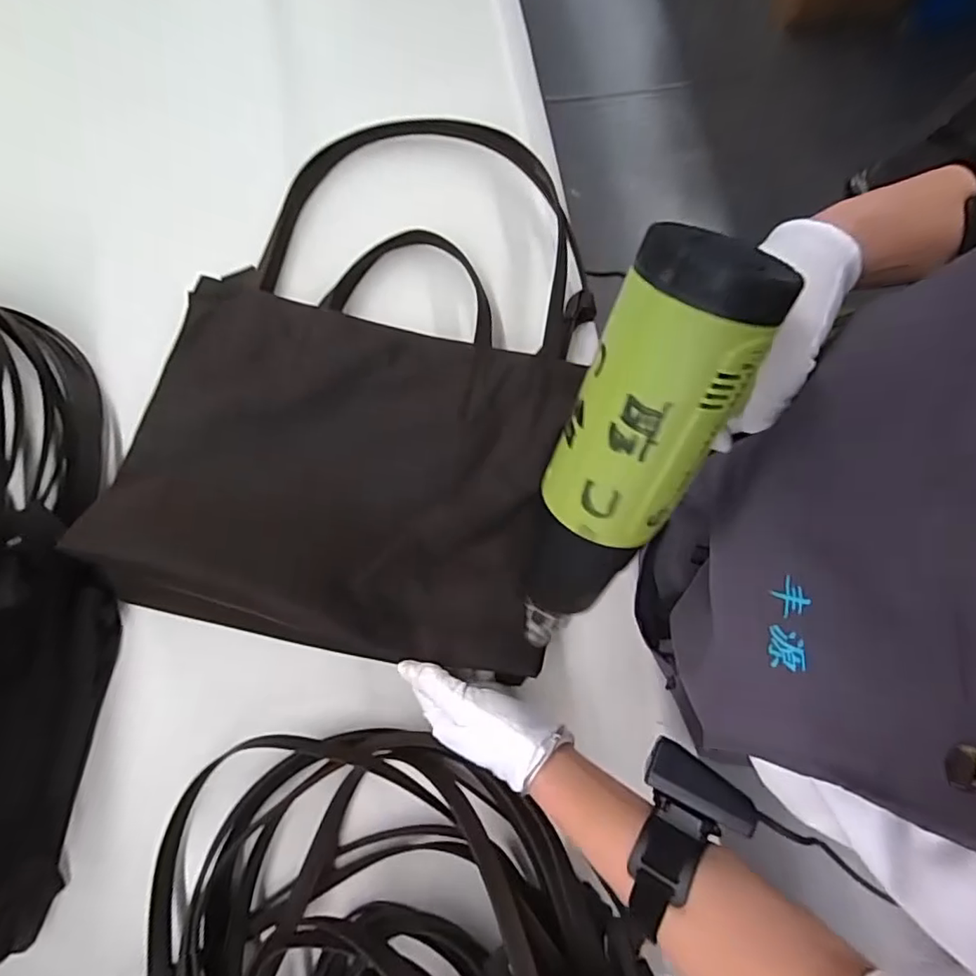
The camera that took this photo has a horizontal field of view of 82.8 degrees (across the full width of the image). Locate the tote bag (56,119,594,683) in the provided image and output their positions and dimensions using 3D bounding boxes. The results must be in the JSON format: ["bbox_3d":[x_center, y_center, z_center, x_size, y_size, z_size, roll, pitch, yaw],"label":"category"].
[{"bbox_3d":[-0.106,-0.120,0.487,0.363,0.062,0.489,10,79,2],"label":"tote bag"}]

